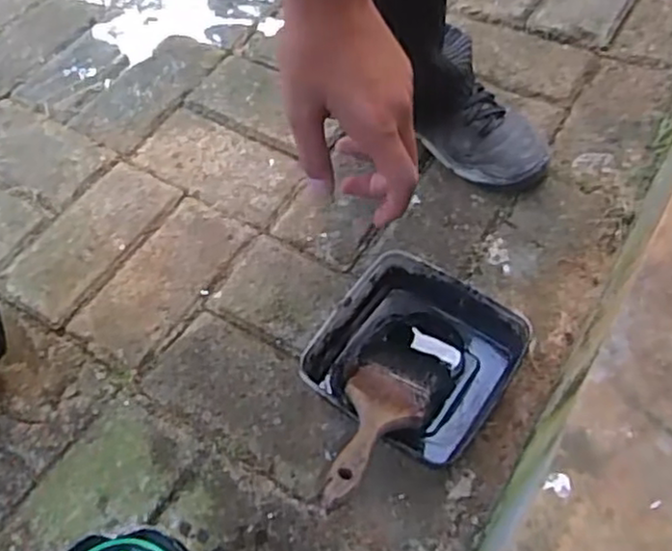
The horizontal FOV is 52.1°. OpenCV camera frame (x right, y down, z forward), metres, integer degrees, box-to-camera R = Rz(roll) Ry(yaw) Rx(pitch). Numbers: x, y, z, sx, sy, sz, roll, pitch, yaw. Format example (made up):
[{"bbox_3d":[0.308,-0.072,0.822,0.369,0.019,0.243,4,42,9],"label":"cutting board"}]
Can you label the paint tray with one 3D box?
[{"bbox_3d":[0.068,0.074,0.621,0.164,0.060,0.156,31,65,21],"label":"paint tray"}]

